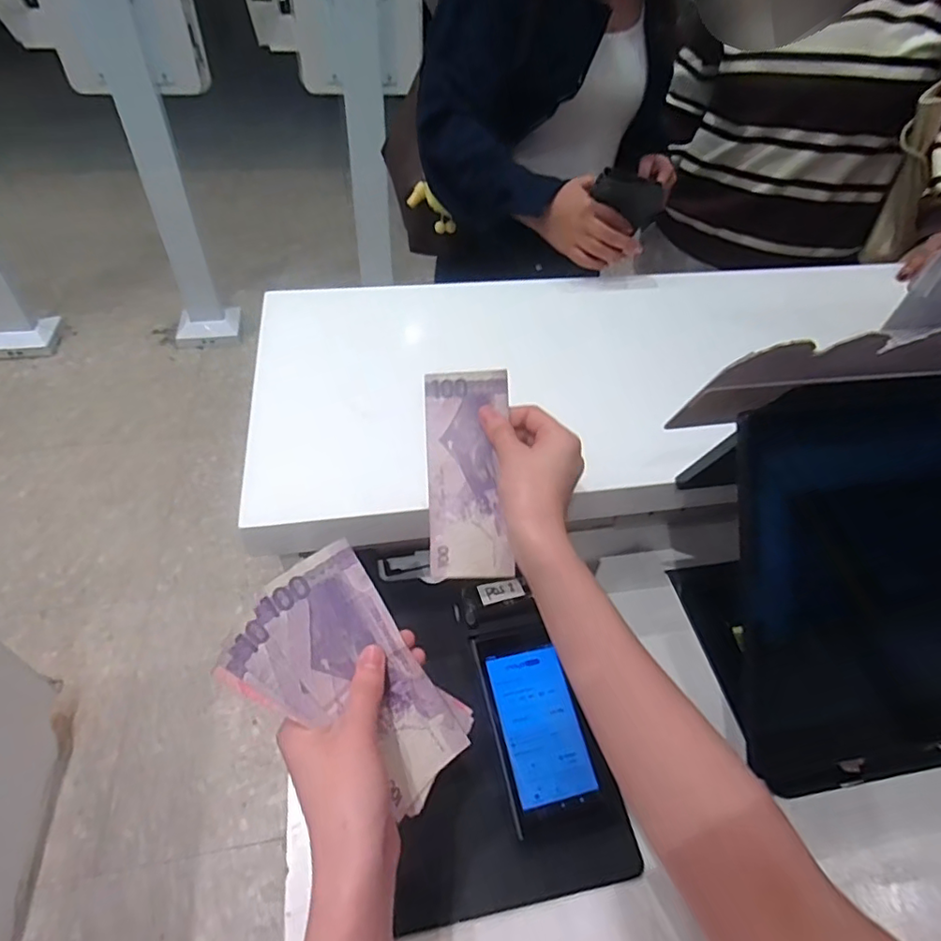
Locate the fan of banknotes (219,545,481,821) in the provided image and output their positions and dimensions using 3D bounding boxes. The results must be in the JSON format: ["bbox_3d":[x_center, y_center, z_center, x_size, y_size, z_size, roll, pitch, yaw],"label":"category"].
[{"bbox_3d":[-0.063,0.129,0.343,0.158,0.012,0.092,51,59,-13],"label":"fan of banknotes"}]

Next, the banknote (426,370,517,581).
[{"bbox_3d":[-0.001,0.001,0.428,0.061,0.020,0.155,-1,75,-5],"label":"banknote"}]

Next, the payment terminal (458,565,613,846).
[{"bbox_3d":[0.048,0.182,0.470,0.081,0.041,0.187,-11,50,-13],"label":"payment terminal"}]

